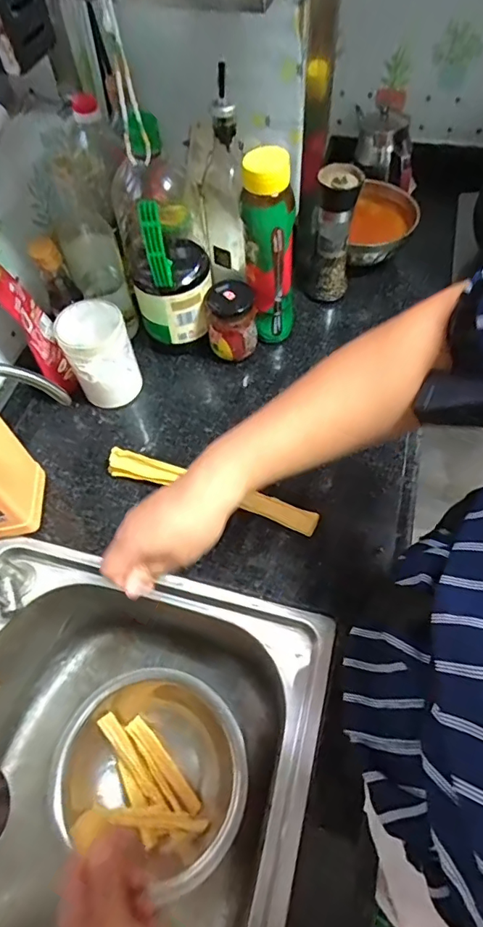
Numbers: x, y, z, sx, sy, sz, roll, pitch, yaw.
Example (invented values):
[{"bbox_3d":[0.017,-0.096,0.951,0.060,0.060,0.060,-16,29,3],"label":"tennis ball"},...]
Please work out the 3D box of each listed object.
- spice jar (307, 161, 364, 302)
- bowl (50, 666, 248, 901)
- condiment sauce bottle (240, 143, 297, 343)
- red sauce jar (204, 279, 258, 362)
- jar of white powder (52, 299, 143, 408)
[{"bbox_3d":[0.131,-0.332,0.718,0.060,0.184,0.067,5,59,6],"label":"spice jar"},{"bbox_3d":[-0.104,0.372,0.613,0.225,0.098,0.196,22,62,15],"label":"bowl"},{"bbox_3d":[0.037,-0.267,0.649,0.064,0.245,0.057,-4,59,1],"label":"condiment sauce bottle"},{"bbox_3d":[-0.012,-0.192,0.691,0.066,0.100,0.061,-2,59,3],"label":"red sauce jar"},{"bbox_3d":[-0.185,-0.140,0.659,0.083,0.118,0.089,-2,59,3],"label":"jar of white powder"}]

